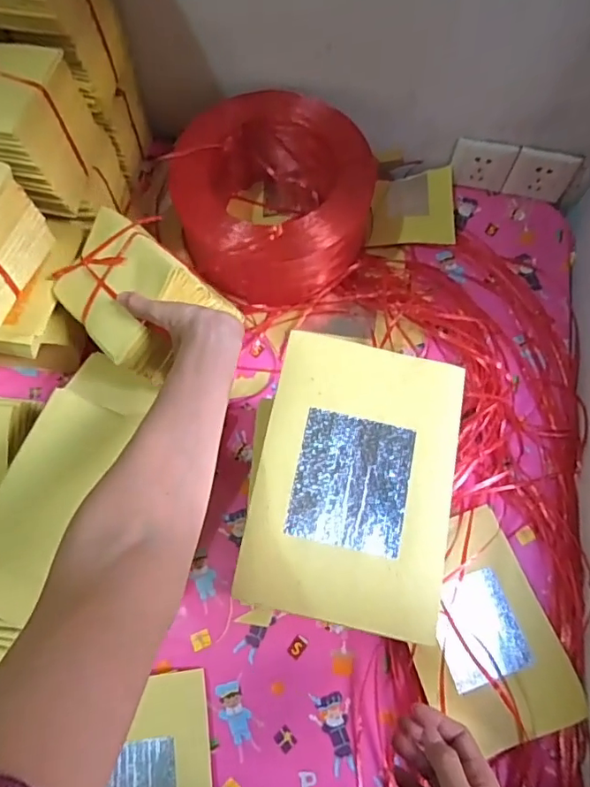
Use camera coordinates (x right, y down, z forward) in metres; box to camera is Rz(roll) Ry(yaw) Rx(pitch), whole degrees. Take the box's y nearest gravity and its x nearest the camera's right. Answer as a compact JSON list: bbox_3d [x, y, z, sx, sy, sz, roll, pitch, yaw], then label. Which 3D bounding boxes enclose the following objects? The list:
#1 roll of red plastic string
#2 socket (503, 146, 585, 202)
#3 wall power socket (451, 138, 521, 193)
[{"bbox_3d":[-0.025,-0.263,0.723,0.239,0.169,0.225,1,66,-2],"label":"roll of red plastic string"},{"bbox_3d":[0.370,-0.324,0.789,0.090,0.085,0.020,11,66,3],"label":"socket"},{"bbox_3d":[0.283,-0.343,0.790,0.086,0.077,0.009,11,56,6],"label":"wall power socket"}]

